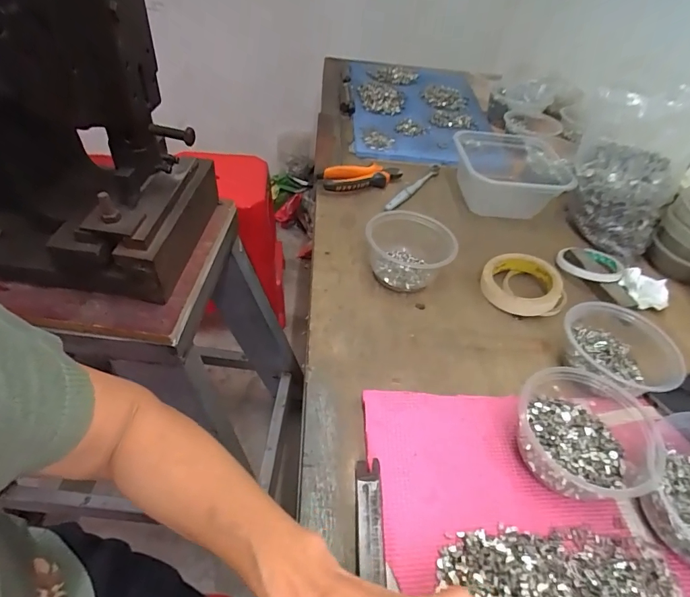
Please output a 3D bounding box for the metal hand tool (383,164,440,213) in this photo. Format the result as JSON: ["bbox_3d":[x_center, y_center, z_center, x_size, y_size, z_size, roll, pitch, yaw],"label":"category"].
[{"bbox_3d":[0.117,-0.193,0.713,0.021,0.014,0.189,32,50,20],"label":"metal hand tool"}]

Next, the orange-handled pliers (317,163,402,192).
[{"bbox_3d":[0.033,-0.202,0.703,0.146,0.030,0.051,-11,49,-19],"label":"orange-handled pliers"}]

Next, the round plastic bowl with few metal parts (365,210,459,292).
[{"bbox_3d":[0.082,-0.060,0.552,0.118,0.062,0.103,12,45,6],"label":"round plastic bowl with few metal parts"}]

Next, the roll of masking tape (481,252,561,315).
[{"bbox_3d":[0.236,-0.020,0.556,0.095,0.033,0.094,3,45,-3],"label":"roll of masking tape"}]

